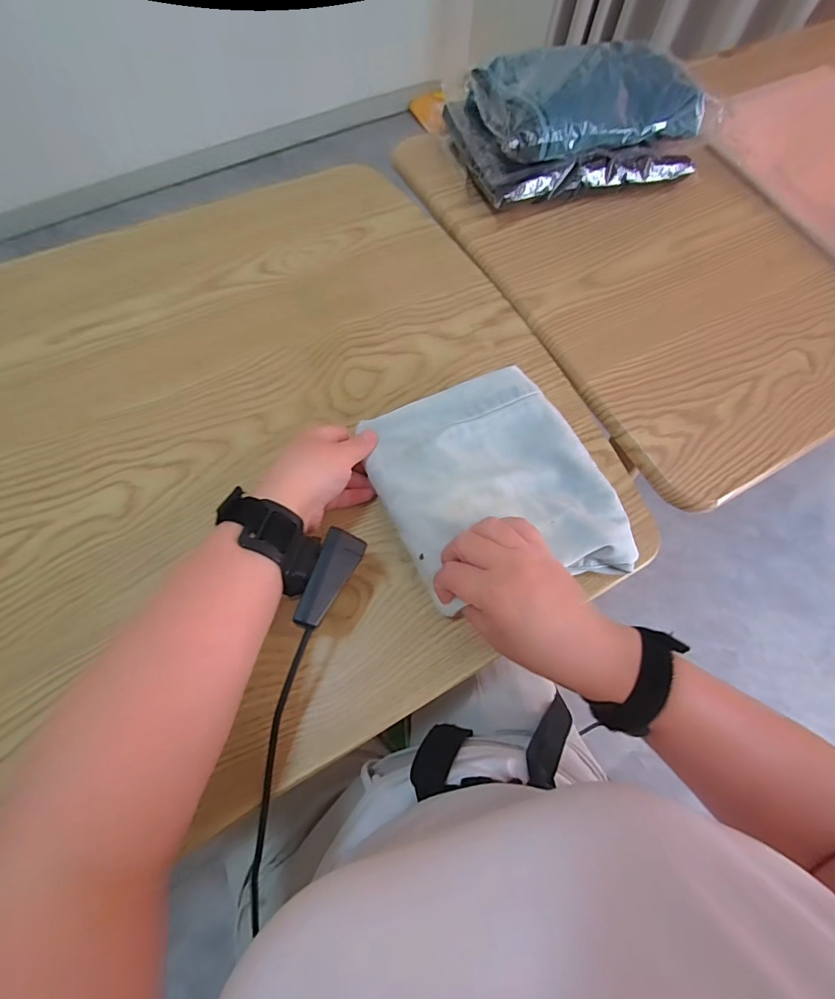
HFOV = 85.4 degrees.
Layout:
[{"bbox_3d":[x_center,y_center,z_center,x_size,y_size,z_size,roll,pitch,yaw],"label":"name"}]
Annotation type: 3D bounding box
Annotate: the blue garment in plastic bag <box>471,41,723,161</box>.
[{"bbox_3d":[0.187,-0.455,0.504,0.239,0.045,0.157,-11,68,-8],"label":"blue garment in plastic bag"}]

